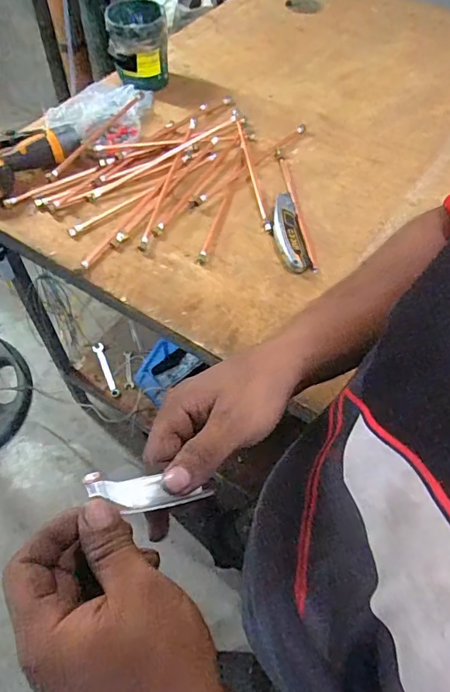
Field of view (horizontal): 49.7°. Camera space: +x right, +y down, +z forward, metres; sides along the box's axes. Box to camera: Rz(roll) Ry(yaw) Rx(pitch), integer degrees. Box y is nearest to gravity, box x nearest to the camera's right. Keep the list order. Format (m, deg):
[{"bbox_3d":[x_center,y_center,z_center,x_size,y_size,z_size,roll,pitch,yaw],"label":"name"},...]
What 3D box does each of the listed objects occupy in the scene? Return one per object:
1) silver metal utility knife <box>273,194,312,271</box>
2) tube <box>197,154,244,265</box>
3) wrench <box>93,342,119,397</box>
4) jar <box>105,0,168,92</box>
[{"bbox_3d":[0.099,-0.187,0.775,0.044,0.028,0.163,-6,57,-6],"label":"silver metal utility knife"},{"bbox_3d":[-0.001,-0.237,0.820,0.017,0.010,0.277,14,57,8],"label":"tube"},{"bbox_3d":[-0.325,0.066,1.328,0.029,0.016,0.178,-19,59,-14],"label":"wrench"},{"bbox_3d":[-0.177,-0.606,0.979,0.120,0.119,0.148,-6,57,-6],"label":"jar"}]

